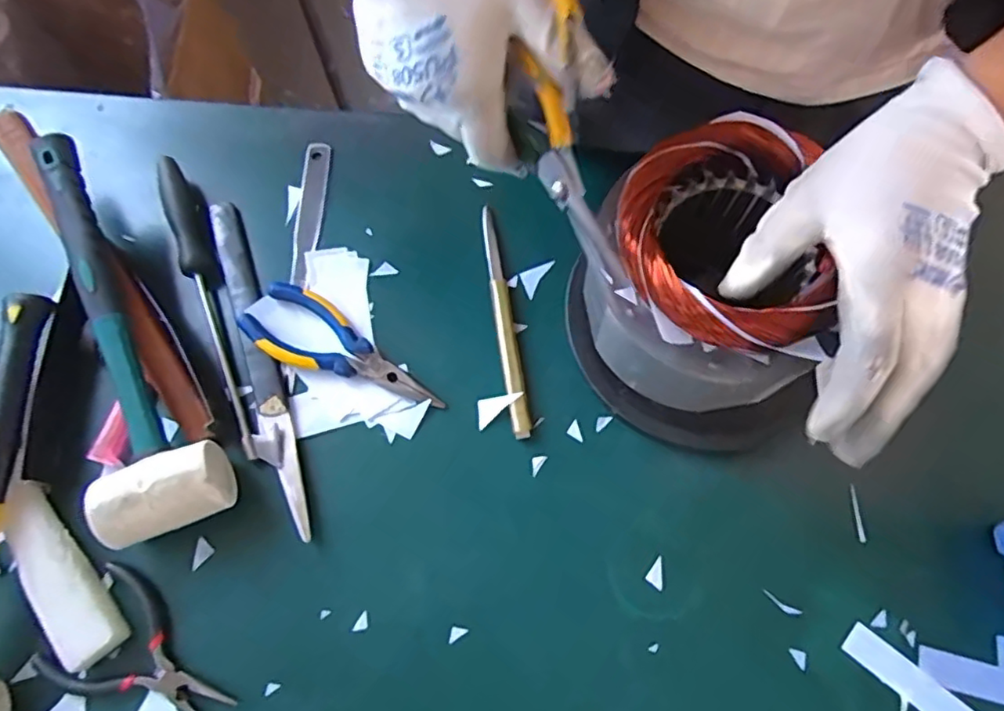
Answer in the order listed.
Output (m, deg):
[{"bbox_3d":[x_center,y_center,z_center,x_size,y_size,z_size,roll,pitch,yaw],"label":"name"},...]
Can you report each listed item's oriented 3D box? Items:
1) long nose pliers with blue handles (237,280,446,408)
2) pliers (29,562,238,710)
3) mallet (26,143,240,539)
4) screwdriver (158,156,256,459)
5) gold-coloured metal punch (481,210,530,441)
[{"bbox_3d":[-0.117,0.000,0.437,0.149,0.019,0.053,34,76,11],"label":"long nose pliers with blue handles"},{"bbox_3d":[-0.220,0.190,0.381,0.120,0.007,0.072,26,74,9],"label":"pliers"},{"bbox_3d":[-0.265,-0.016,0.418,0.080,0.068,0.284,-25,73,-7],"label":"mallet"},{"bbox_3d":[-0.215,-0.042,0.449,0.023,0.016,0.240,-23,73,-6],"label":"screwdriver"},{"bbox_3d":[0.002,-0.028,0.454,0.014,0.008,0.179,-8,72,-2],"label":"gold-coloured metal punch"}]

